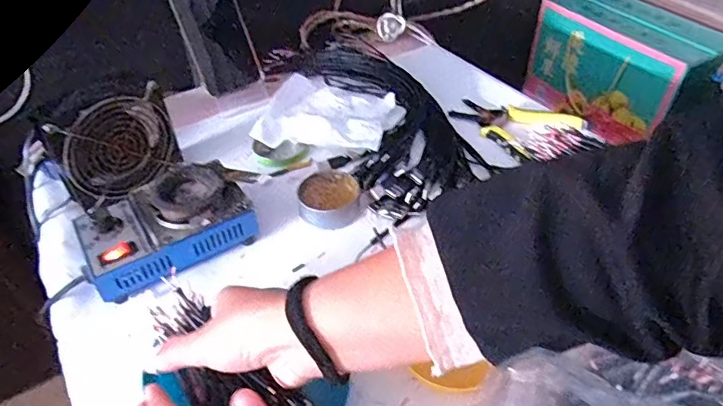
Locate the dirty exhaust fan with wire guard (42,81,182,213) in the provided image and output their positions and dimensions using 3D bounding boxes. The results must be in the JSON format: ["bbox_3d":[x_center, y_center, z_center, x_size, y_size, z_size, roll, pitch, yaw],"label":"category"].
[{"bbox_3d":[-0.252,-0.058,0.541,0.111,0.100,0.026,-35,38,-31],"label":"dirty exhaust fan with wire guard"}]

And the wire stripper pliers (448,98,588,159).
[{"bbox_3d":[0.190,-0.109,0.646,0.102,0.017,0.147,-35,53,-29],"label":"wire stripper pliers"}]

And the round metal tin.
[{"bbox_3d":[-0.031,-0.003,0.544,0.069,0.024,0.064,-1,44,1],"label":"round metal tin"}]

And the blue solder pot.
[{"bbox_3d":[-0.189,0.021,0.499,0.149,0.058,0.098,-26,49,-23],"label":"blue solder pot"}]

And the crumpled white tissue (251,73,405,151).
[{"bbox_3d":[-0.032,-0.119,0.651,0.153,0.033,0.163,11,45,13],"label":"crumpled white tissue"}]

